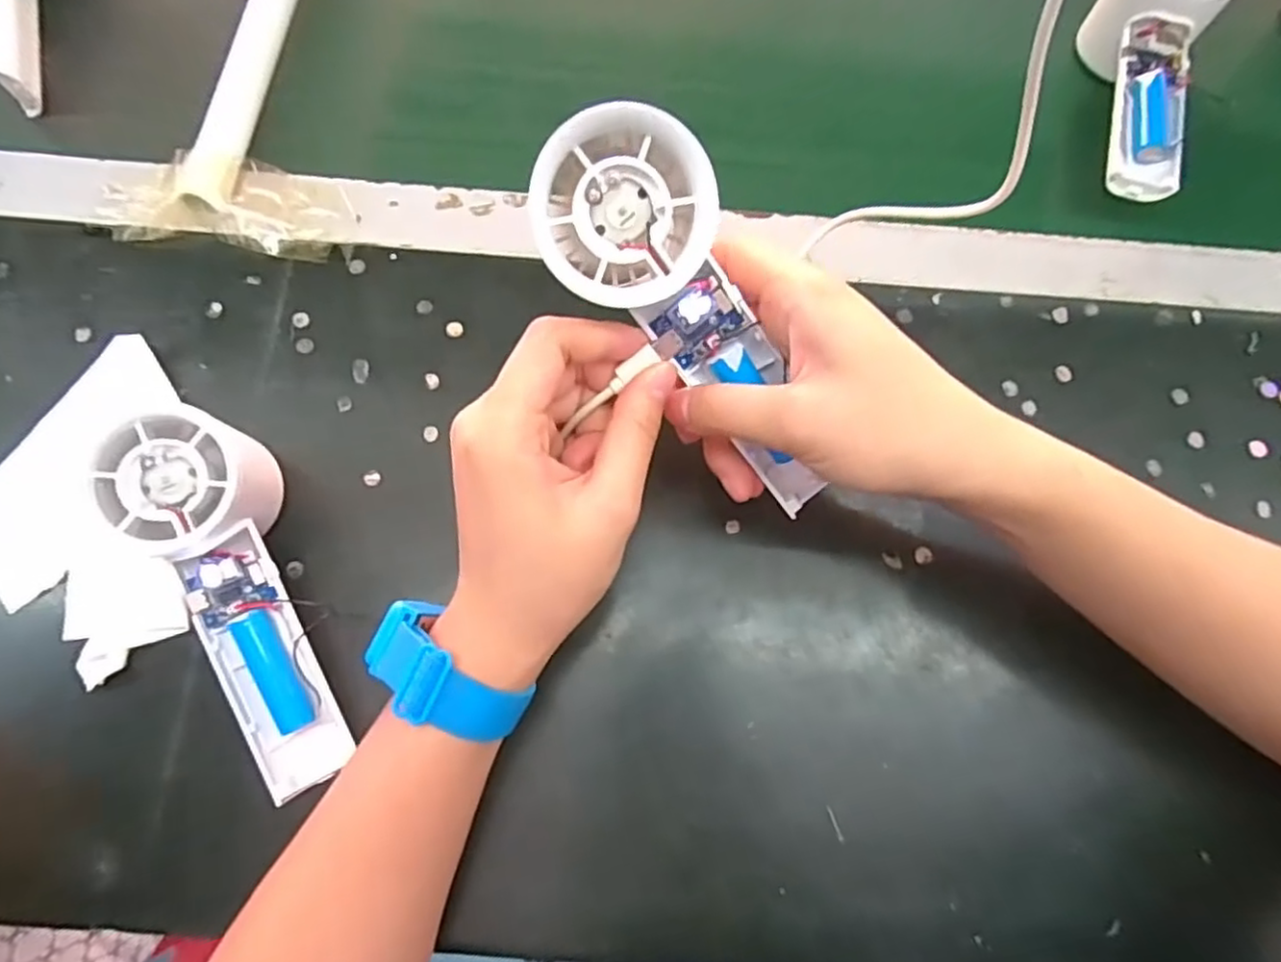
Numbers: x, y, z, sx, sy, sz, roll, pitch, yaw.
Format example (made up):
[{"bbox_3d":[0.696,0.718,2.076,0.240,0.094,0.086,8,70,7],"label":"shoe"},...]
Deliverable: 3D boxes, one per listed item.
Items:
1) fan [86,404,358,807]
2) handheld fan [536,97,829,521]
[{"bbox_3d":[-0.162,0.047,0.284,0.051,0.053,0.158,-21,94,-7],"label":"fan"},{"bbox_3d":[0.021,-0.049,0.239,0.050,0.029,0.155,-45,121,-12],"label":"handheld fan"}]

